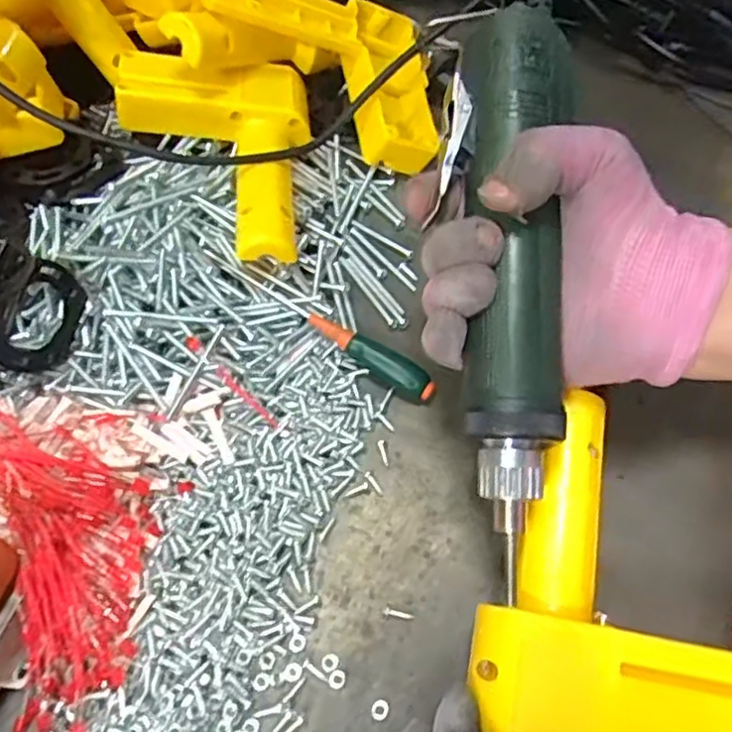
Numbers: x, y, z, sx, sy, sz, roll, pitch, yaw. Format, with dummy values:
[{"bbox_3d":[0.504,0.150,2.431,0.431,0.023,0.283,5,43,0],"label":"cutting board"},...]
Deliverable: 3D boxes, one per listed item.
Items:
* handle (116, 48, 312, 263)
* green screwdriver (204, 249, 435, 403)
[{"bbox_3d":[-0.088,-0.119,0.382,0.106,0.055,0.143,-3,64,1],"label":"handle"},{"bbox_3d":[-0.025,-0.024,0.356,0.142,0.023,0.013,33,70,16],"label":"green screwdriver"}]

